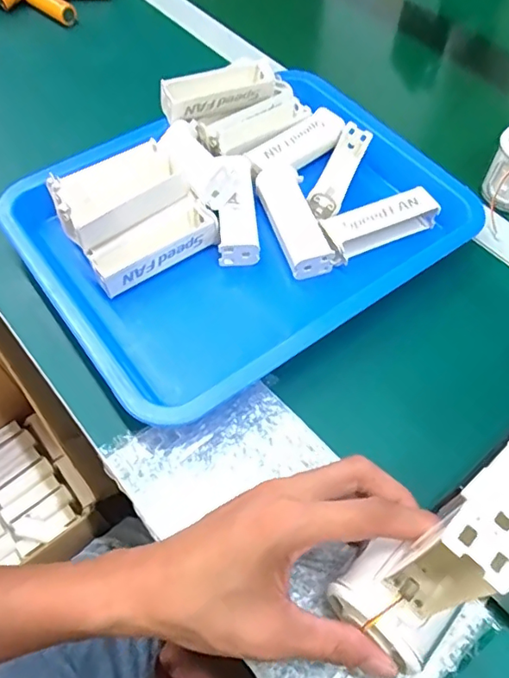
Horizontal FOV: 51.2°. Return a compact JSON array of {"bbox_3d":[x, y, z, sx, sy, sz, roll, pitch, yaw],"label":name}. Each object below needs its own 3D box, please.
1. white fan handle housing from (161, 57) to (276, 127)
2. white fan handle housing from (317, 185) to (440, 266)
[{"bbox_3d":[-0.032,-0.222,0.476,0.108,0.032,0.027,-28,63,-17],"label":"white fan handle housing"},{"bbox_3d":[0.102,-0.095,0.441,0.102,0.023,0.031,-26,62,-16],"label":"white fan handle housing"}]

